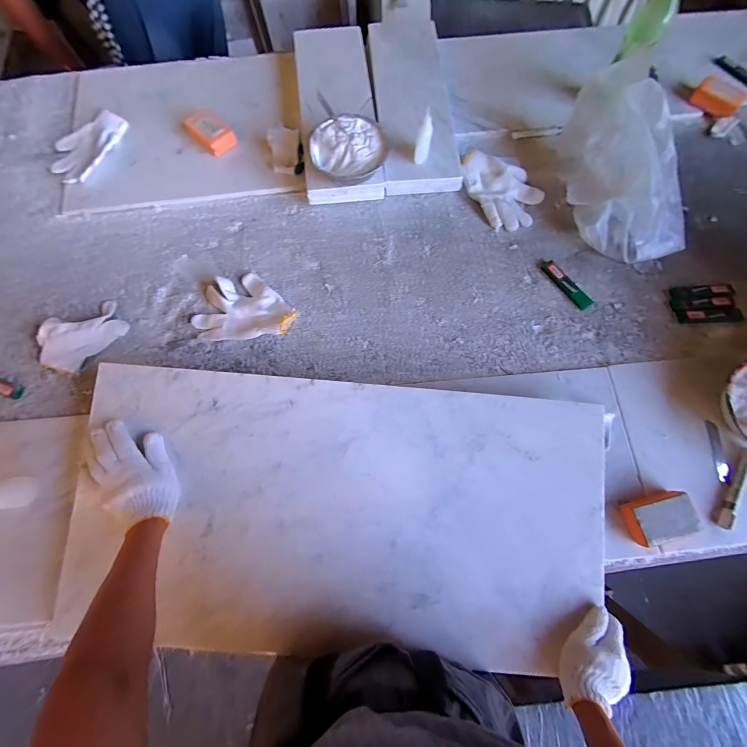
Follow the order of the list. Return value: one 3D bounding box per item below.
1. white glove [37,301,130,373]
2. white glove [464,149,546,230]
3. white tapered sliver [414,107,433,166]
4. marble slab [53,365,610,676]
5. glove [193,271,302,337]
[{"bbox_3d":[-0.529,-0.071,0.589,0.092,0.043,0.149,43,79,10],"label":"white glove"},{"bbox_3d":[0.266,-0.384,0.686,0.125,0.046,0.186,-35,78,-9],"label":"white glove"},{"bbox_3d":[0.095,-0.440,0.615,0.025,0.083,0.026,9,76,4],"label":"white tapered sliver"},{"bbox_3d":[-0.047,0.212,0.497,0.774,0.023,0.390,5,84,0],"label":"marble slab"},{"bbox_3d":[-0.238,-0.127,0.611,0.180,0.030,0.132,2,75,3],"label":"glove"}]

